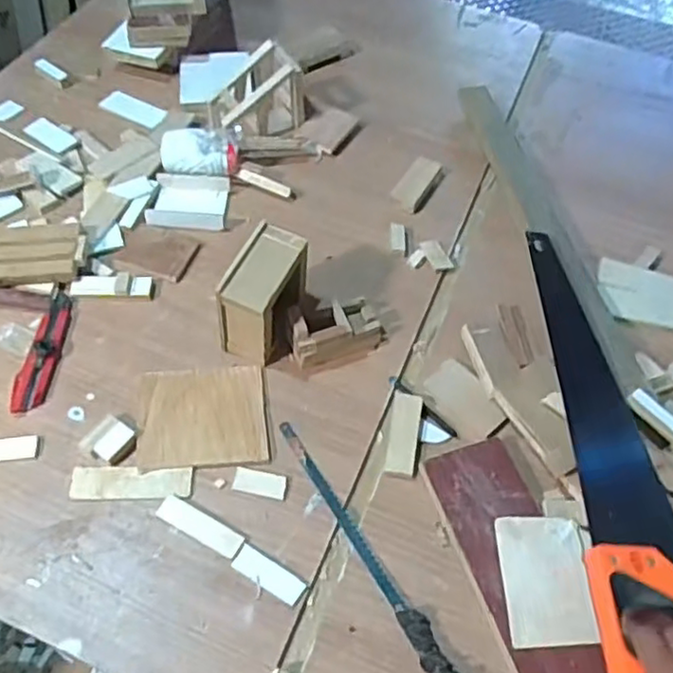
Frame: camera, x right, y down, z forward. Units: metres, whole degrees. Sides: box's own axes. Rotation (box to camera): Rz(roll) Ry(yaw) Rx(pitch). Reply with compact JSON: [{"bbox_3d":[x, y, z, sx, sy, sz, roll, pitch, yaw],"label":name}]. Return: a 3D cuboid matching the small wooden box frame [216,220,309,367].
[{"bbox_3d":[-0.081,-0.045,0.717,0.069,0.119,0.109,17,56,8],"label":"small wooden box frame"}]

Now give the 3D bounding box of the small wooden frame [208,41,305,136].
[{"bbox_3d":[-0.125,-0.352,0.939,0.139,0.098,0.097,-30,62,-22],"label":"small wooden frame"}]

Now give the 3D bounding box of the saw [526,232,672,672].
[{"bbox_3d":[0.279,0.088,0.668,0.111,0.032,0.487,1,55,-3],"label":"saw"}]

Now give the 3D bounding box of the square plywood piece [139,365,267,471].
[{"bbox_3d":[-0.145,0.085,0.697,0.133,0.006,0.117,-5,56,-7],"label":"square plywood piece"}]

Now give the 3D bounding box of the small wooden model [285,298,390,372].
[{"bbox_3d":[0.001,-0.011,0.741,0.118,0.057,0.059,-18,58,-16],"label":"small wooden model"}]

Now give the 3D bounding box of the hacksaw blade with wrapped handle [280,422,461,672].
[{"bbox_3d":[0.029,0.207,0.629,0.025,0.015,0.309,-25,61,-20],"label":"hacksaw blade with wrapped handle"}]

